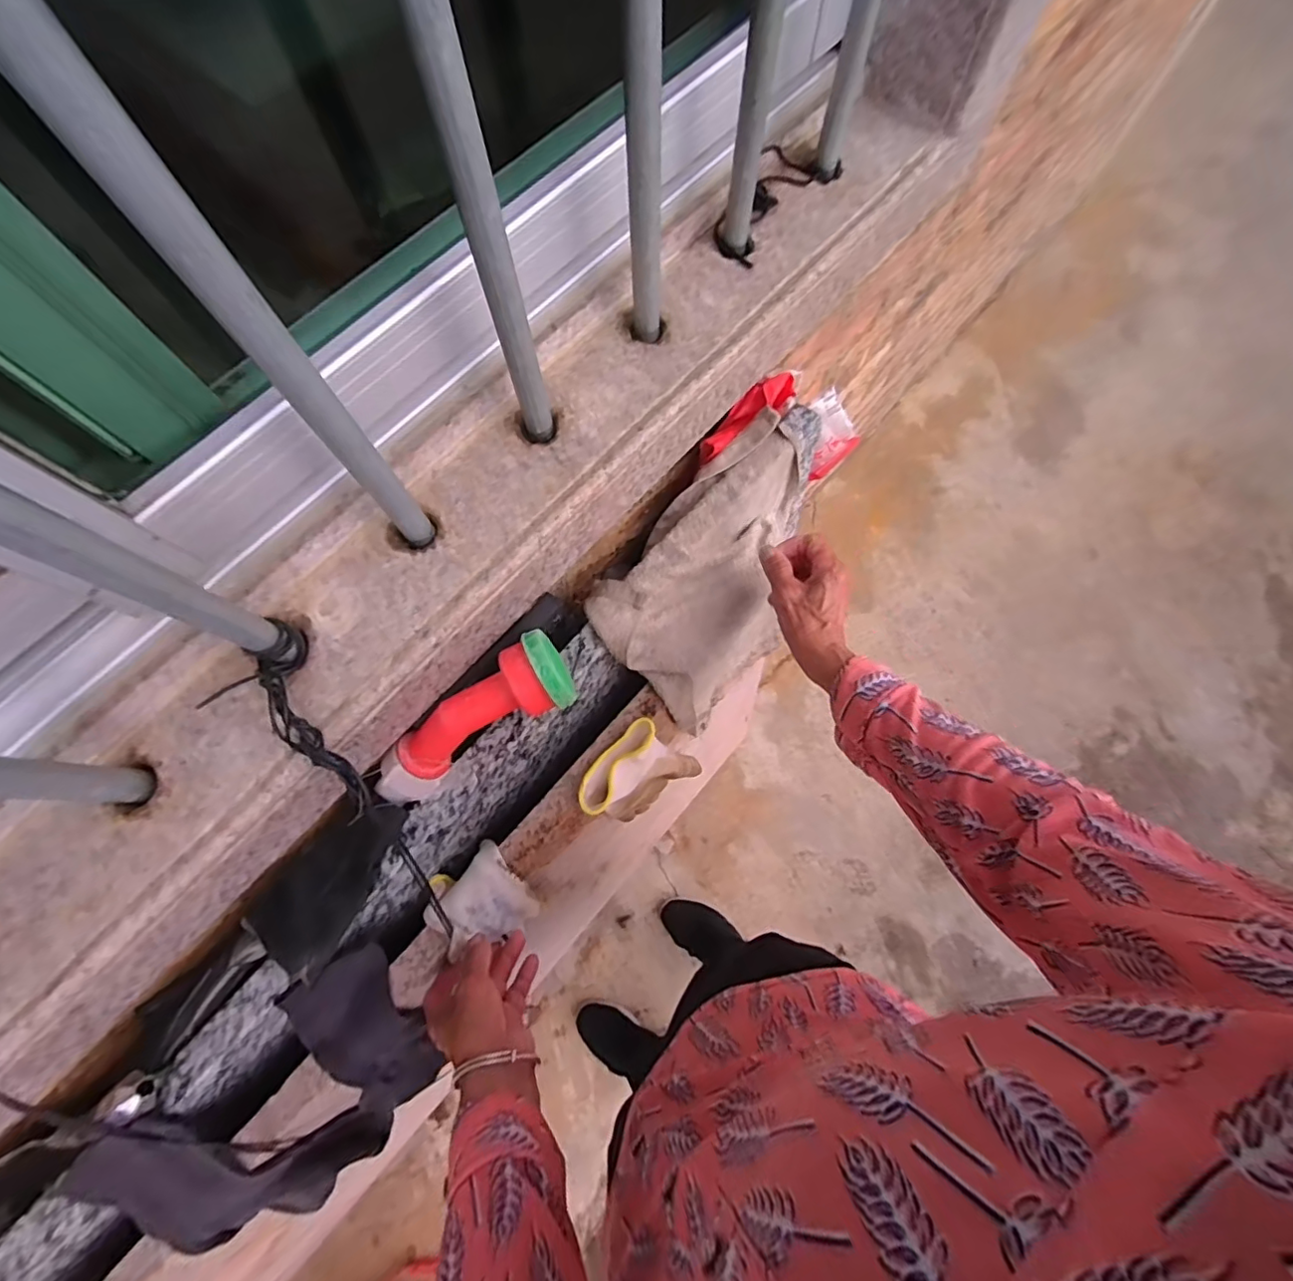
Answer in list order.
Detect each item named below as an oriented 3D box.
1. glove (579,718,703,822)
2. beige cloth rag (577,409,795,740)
[{"bbox_3d":[-0.006,0.129,0.531,0.066,0.106,0.101,43,78,12],"label":"glove"},{"bbox_3d":[0.075,-0.060,0.564,0.267,0.052,0.175,-52,122,-16],"label":"beige cloth rag"}]

